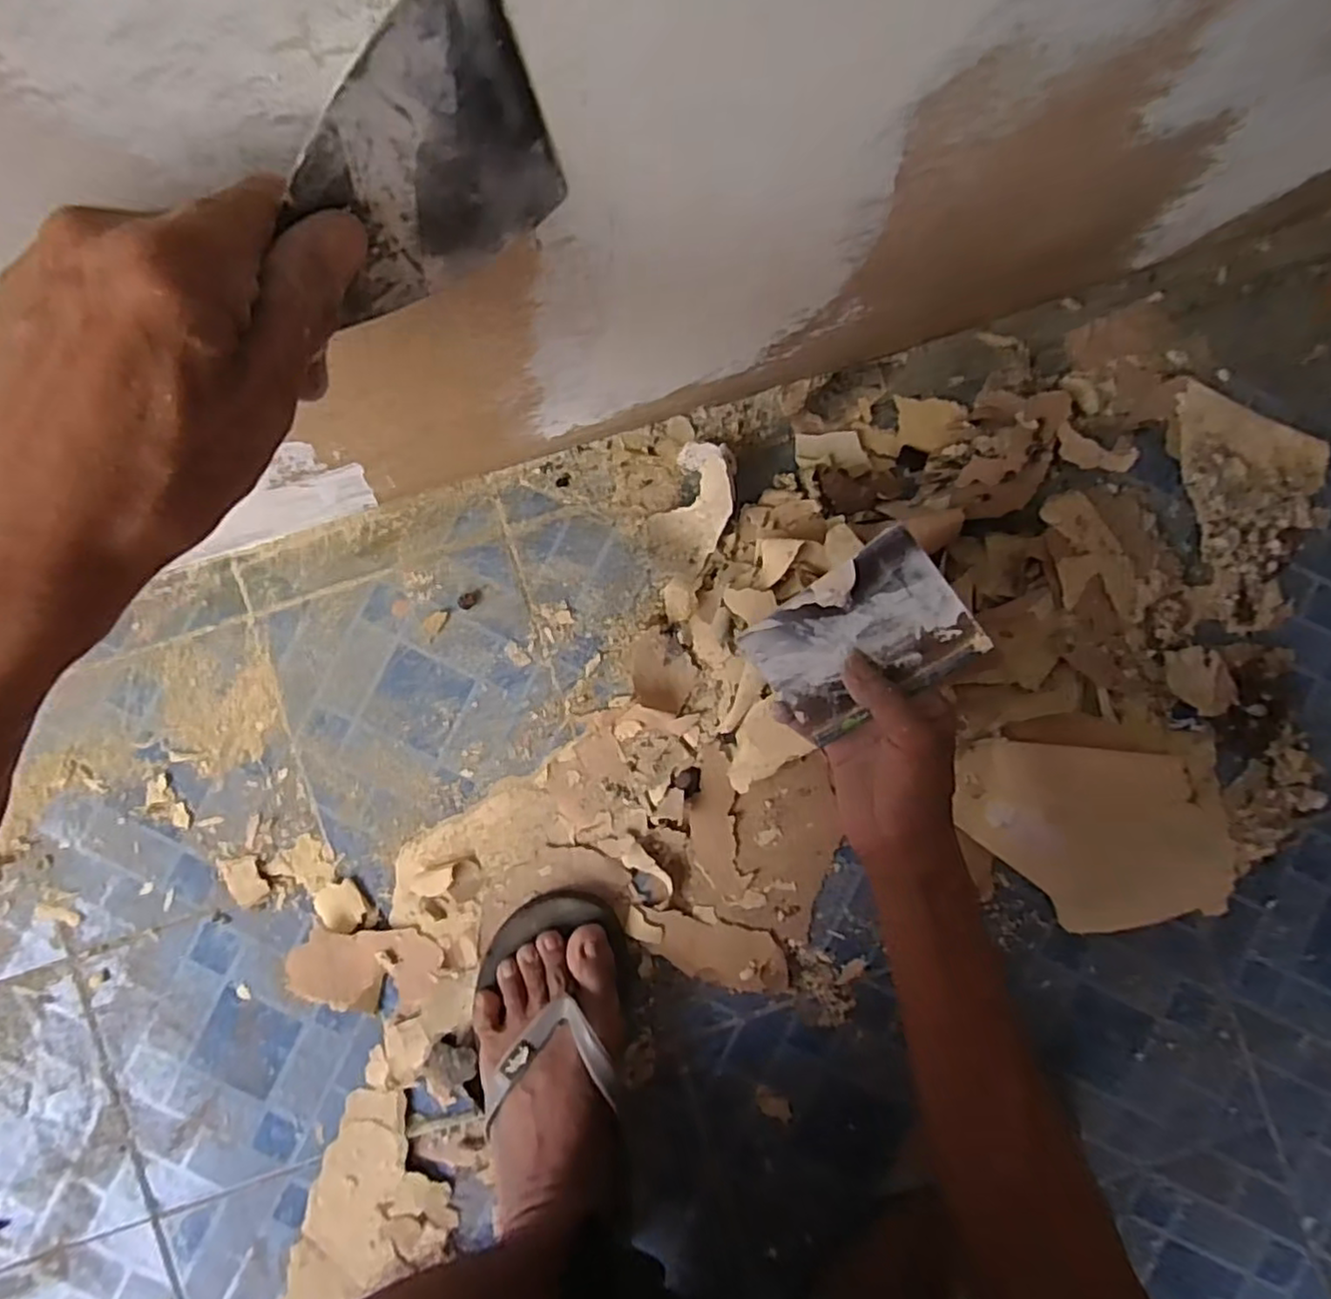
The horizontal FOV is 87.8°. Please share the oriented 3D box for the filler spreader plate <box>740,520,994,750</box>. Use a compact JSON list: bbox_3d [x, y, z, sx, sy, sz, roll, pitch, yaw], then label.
[{"bbox_3d":[0.114,-0.003,0.408,0.119,0.005,0.085,-36,99,26],"label":"filler spreader plate"}]

